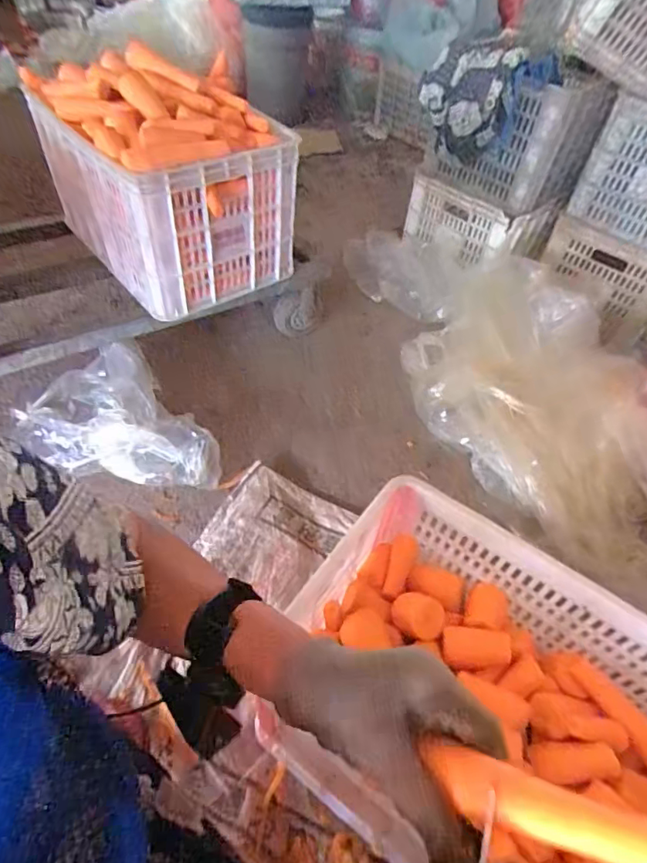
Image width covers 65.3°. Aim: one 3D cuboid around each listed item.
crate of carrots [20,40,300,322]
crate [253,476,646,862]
[{"bbox_3d":[-0.346,-0.531,1.071,0.327,0.342,0.522,-33,60,-31],"label":"crate of carrots"},{"bbox_3d":[0.204,0.366,0.644,0.500,0.275,0.358,31,52,20],"label":"crate"}]

